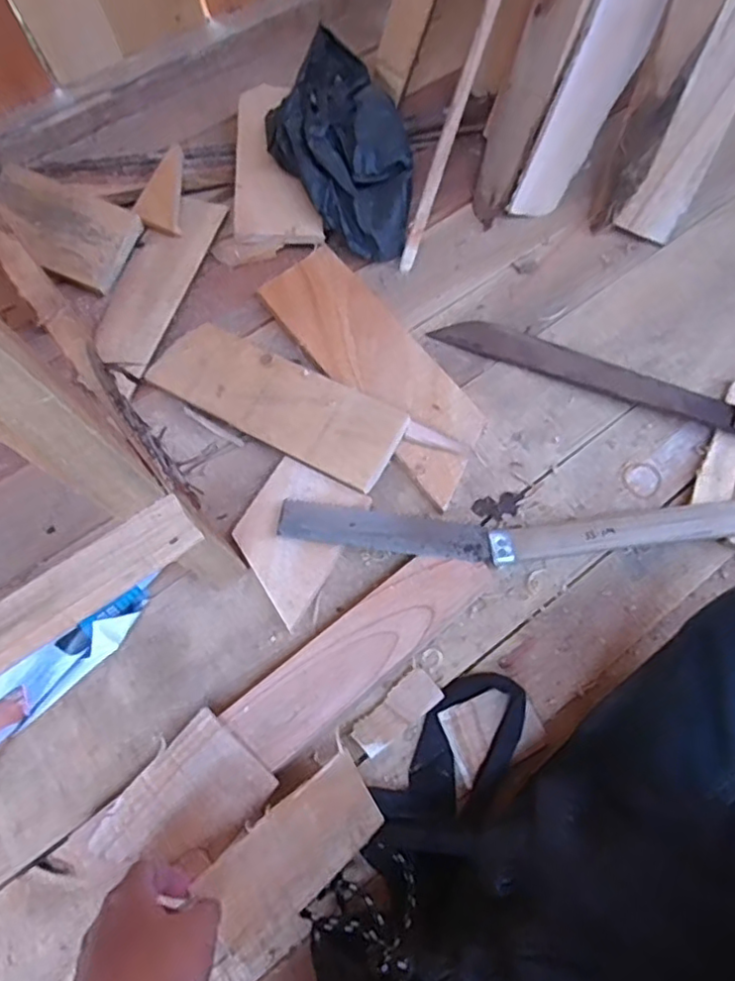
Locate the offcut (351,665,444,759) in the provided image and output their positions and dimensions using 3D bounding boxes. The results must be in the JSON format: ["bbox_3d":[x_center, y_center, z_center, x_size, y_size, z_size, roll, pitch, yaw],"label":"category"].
[{"bbox_3d":[0.024,0.183,0.526,0.078,0.009,0.032,-38,76,-14],"label":"offcut"}]

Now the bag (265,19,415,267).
[{"bbox_3d":[-0.030,-0.374,0.695,0.145,0.068,0.261,-13,71,-7],"label":"bag"}]

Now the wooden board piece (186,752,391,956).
[{"bbox_3d":[-0.049,0.256,0.453,0.130,0.005,0.073,-31,102,-31],"label":"wooden board piece"}]

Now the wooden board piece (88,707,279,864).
[{"bbox_3d":[-0.134,0.233,0.468,0.080,0.008,0.115,40,73,14],"label":"wooden board piece"}]

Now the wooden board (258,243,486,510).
[{"bbox_3d":[0.011,-0.129,0.637,0.095,0.021,0.295,-35,75,-14],"label":"wooden board"}]

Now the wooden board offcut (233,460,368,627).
[{"bbox_3d":[-0.070,0.041,0.577,0.093,0.017,0.130,29,71,8],"label":"wooden board offcut"}]

